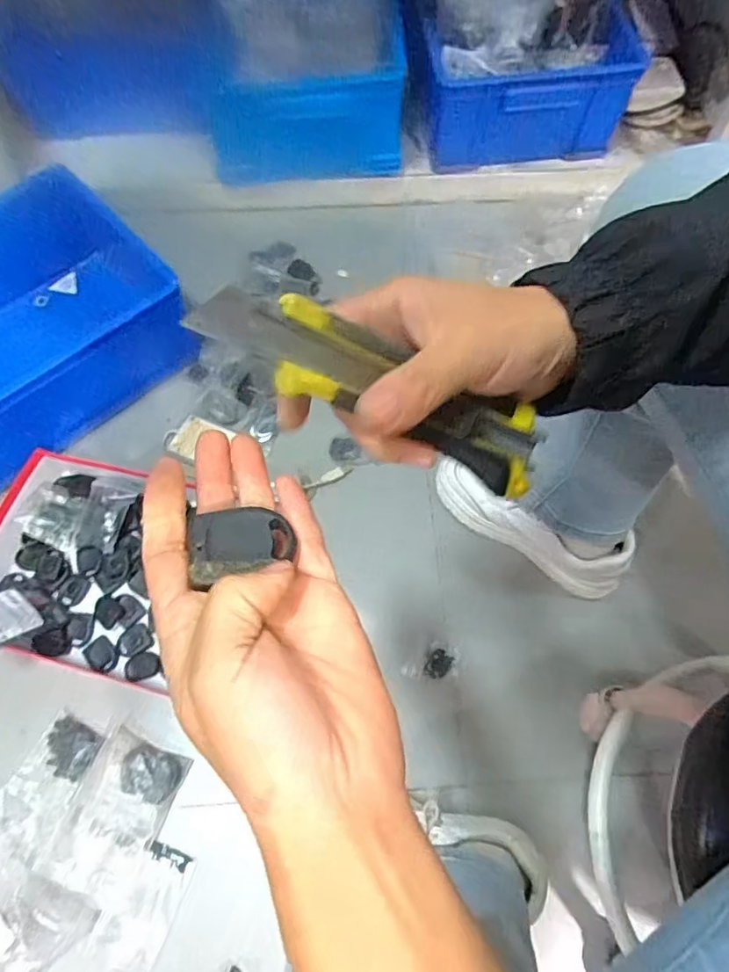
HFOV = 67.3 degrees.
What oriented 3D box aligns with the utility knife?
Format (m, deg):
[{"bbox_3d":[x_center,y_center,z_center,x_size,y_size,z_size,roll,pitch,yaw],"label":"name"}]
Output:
[{"bbox_3d":[0.013,-0.034,0.204,0.149,0.018,0.028,21,65,-30],"label":"utility knife"}]

